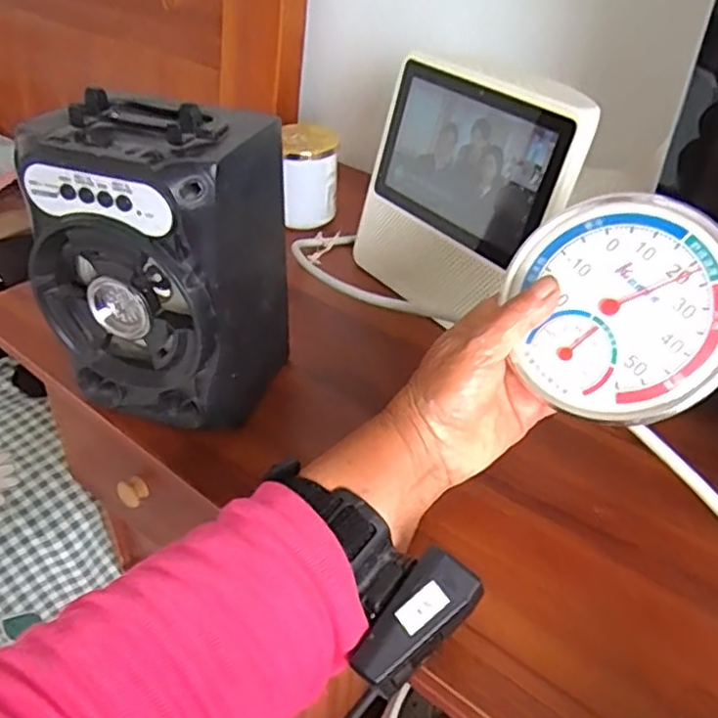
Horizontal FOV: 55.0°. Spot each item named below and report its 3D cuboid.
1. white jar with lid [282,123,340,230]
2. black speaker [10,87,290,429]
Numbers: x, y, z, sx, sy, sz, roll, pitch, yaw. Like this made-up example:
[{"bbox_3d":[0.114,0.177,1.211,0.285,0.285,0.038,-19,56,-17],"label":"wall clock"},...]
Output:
[{"bbox_3d":[-0.057,-0.180,0.667,0.061,0.090,0.060,1,38,-1],"label":"white jar with lid"},{"bbox_3d":[-0.120,-0.057,0.433,0.124,0.183,0.105,13,39,13],"label":"black speaker"}]

